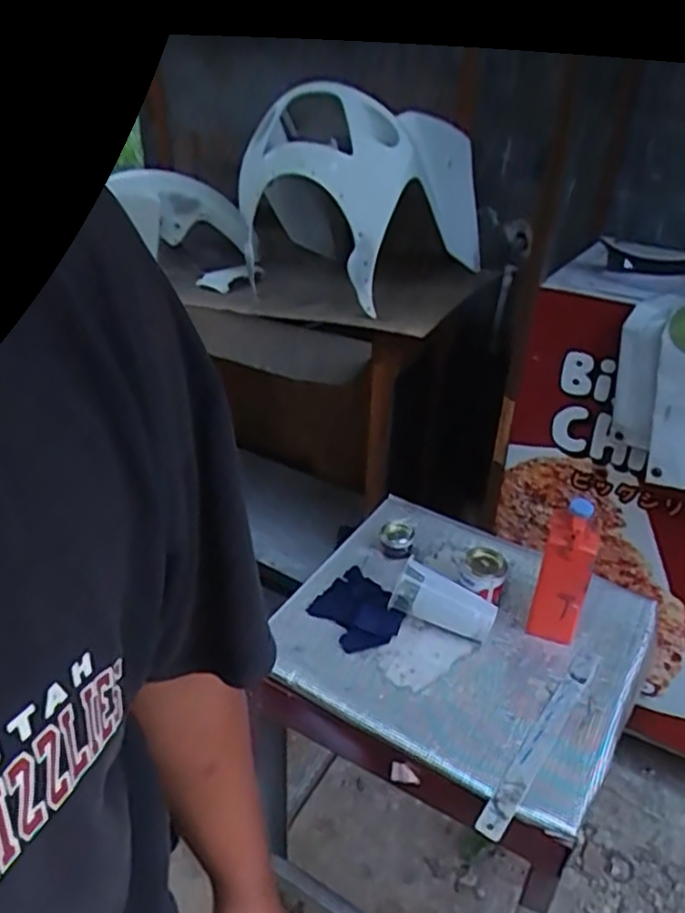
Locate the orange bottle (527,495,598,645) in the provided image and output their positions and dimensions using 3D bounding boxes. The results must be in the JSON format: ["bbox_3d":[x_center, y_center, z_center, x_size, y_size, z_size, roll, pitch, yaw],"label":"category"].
[{"bbox_3d":[0.332,0.178,1.055,0.080,0.215,0.085,12,31,16],"label":"orange bottle"}]

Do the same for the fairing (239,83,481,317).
[{"bbox_3d":[0.038,-0.581,1.523,0.415,0.368,0.417,21,34,35],"label":"fairing"}]

